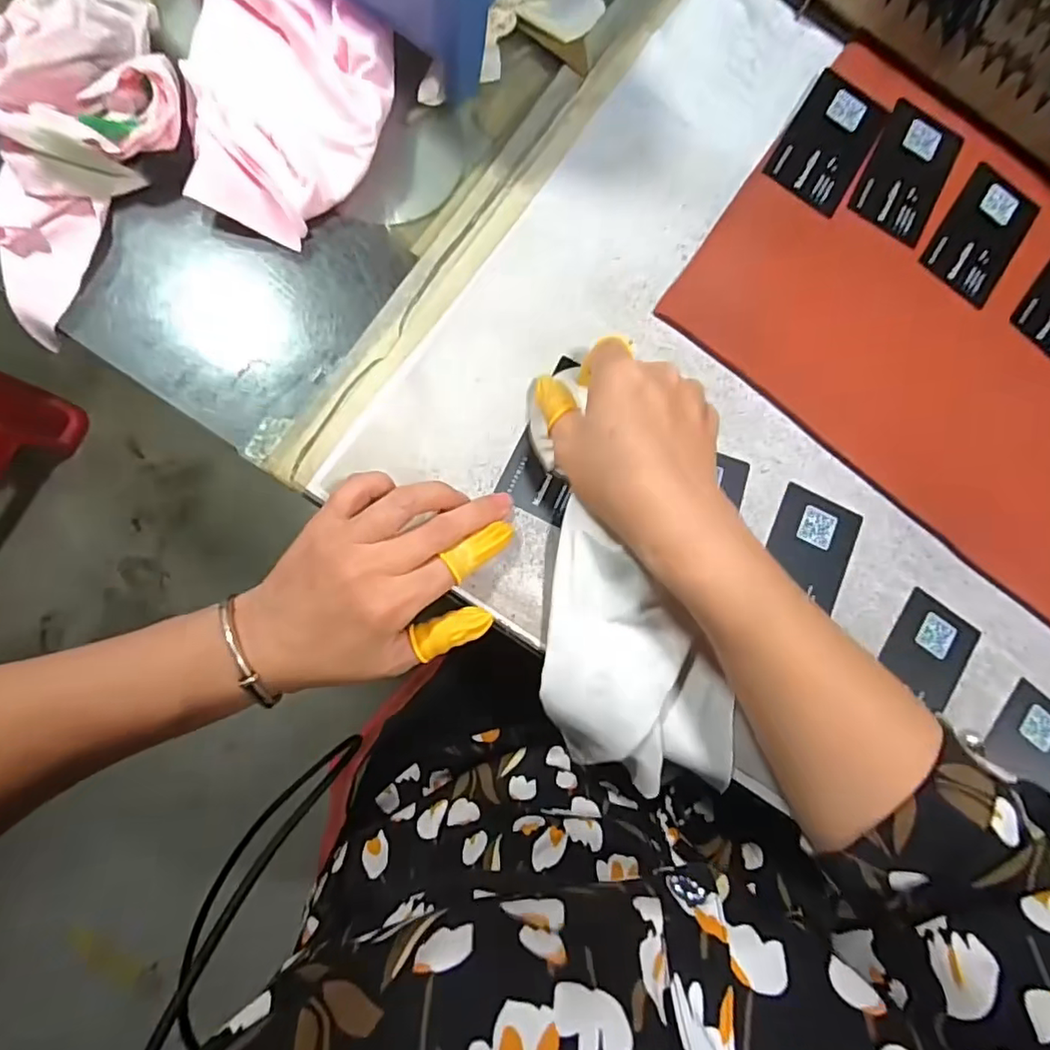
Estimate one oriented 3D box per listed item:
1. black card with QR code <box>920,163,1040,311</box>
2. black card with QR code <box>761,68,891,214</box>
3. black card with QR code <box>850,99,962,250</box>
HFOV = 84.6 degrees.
[{"bbox_3d":[0.285,-0.181,0.360,0.050,0.004,0.085,36,79,-2],"label":"black card with QR code"},{"bbox_3d":[0.185,-0.234,0.351,0.050,0.004,0.089,32,80,-2],"label":"black card with QR code"},{"bbox_3d":[0.236,-0.217,0.355,0.049,0.004,0.087,28,82,-4],"label":"black card with QR code"}]

